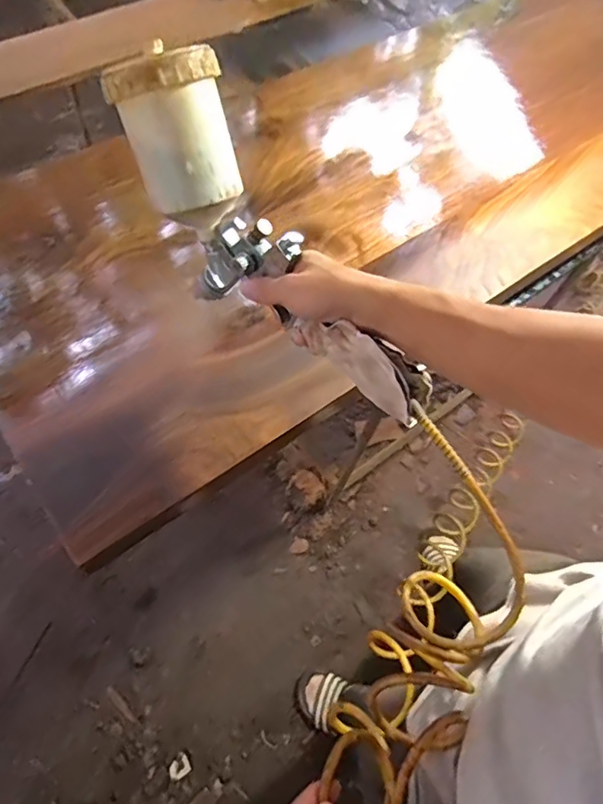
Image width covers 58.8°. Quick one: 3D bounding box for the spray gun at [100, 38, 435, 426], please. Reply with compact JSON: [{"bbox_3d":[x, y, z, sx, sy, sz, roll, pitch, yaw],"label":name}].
[{"bbox_3d":[-0.021,-0.131,0.486,0.096,0.159,0.367,-41,89,-18],"label":"spray gun"}]

